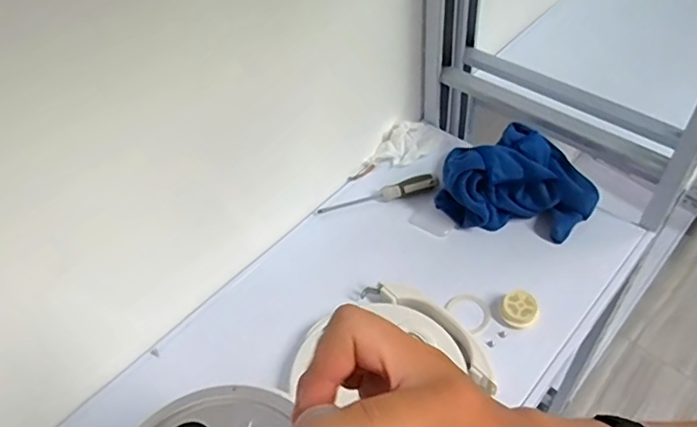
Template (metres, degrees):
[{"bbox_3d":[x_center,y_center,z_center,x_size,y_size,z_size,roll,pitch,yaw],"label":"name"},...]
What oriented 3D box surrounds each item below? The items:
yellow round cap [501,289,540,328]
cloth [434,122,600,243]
[{"bbox_3d":[0.214,0.119,0.685,0.043,0.025,0.040,-3,49,3],"label":"yellow round cap"},{"bbox_3d":[0.236,-0.039,0.766,0.160,0.108,0.166,-34,54,-22],"label":"cloth"}]

